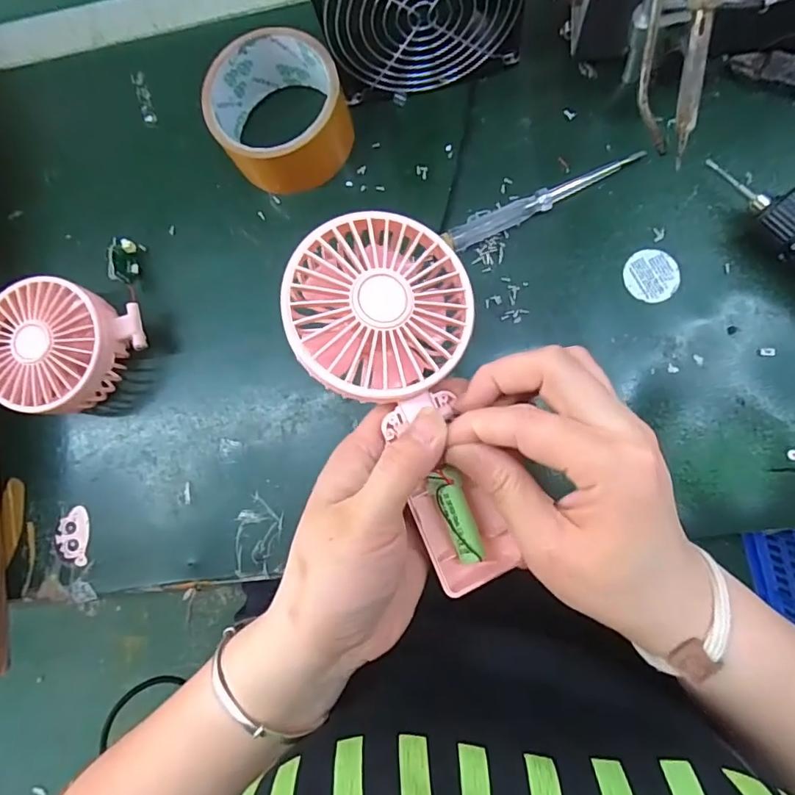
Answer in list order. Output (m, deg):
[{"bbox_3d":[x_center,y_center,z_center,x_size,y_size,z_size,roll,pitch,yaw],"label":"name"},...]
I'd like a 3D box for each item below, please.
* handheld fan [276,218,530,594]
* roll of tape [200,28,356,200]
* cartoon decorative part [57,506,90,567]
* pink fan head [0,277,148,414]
[{"bbox_3d":[0.015,-0.001,0.245,0.091,0.038,0.179,-35,88,-11],"label":"handheld fan"},{"bbox_3d":[-0.078,-0.191,0.341,0.086,0.047,0.086,-1,84,8],"label":"roll of tape"},{"bbox_3d":[-0.228,0.098,0.355,0.020,0.005,0.039,-5,84,7],"label":"cartoon decorative part"},{"bbox_3d":[-0.223,-0.032,0.345,0.094,0.048,0.083,17,87,9],"label":"pink fan head"}]

